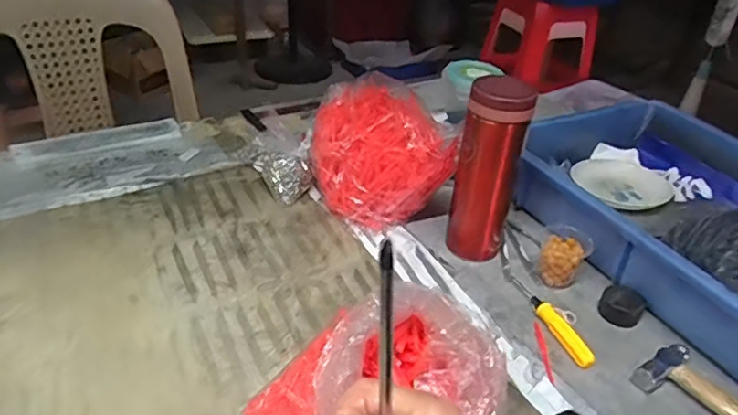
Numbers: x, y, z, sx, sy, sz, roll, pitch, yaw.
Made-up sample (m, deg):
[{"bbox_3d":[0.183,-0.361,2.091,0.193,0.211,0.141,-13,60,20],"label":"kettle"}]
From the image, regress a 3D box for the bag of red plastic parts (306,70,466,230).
[{"bbox_3d":[0.008,-0.067,0.648,0.139,0.109,0.168,0,34,-10],"label":"bag of red plastic parts"}]

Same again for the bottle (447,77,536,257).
[{"bbox_3d":[0.117,-0.034,0.559,0.058,0.186,0.055,20,36,20],"label":"bottle"}]

